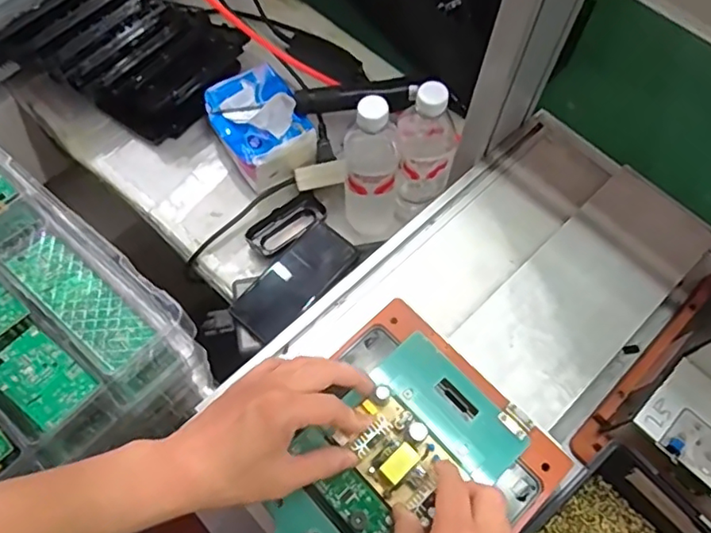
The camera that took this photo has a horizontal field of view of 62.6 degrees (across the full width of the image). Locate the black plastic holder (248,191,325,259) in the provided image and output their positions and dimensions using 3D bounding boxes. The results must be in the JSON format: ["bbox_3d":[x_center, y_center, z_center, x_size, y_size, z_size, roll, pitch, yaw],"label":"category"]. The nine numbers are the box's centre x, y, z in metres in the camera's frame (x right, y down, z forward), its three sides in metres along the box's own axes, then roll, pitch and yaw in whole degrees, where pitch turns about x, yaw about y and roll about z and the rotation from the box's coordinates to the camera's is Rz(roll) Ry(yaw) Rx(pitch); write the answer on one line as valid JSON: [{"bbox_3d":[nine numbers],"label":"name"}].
[{"bbox_3d":[-0.086,-0.054,0.777,0.108,0.030,0.062,-39,71,-16],"label":"black plastic holder"}]

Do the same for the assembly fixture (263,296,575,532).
[{"bbox_3d":[0.030,0.150,0.452,0.208,0.039,0.193,-39,68,-19],"label":"assembly fixture"}]

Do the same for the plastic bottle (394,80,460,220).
[{"bbox_3d":[0.082,-0.142,0.687,0.065,0.185,0.074,-2,66,-1],"label":"plastic bottle"}]

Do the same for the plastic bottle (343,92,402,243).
[{"bbox_3d":[0.019,-0.117,0.687,0.070,0.208,0.070,-5,66,-2],"label":"plastic bottle"}]

